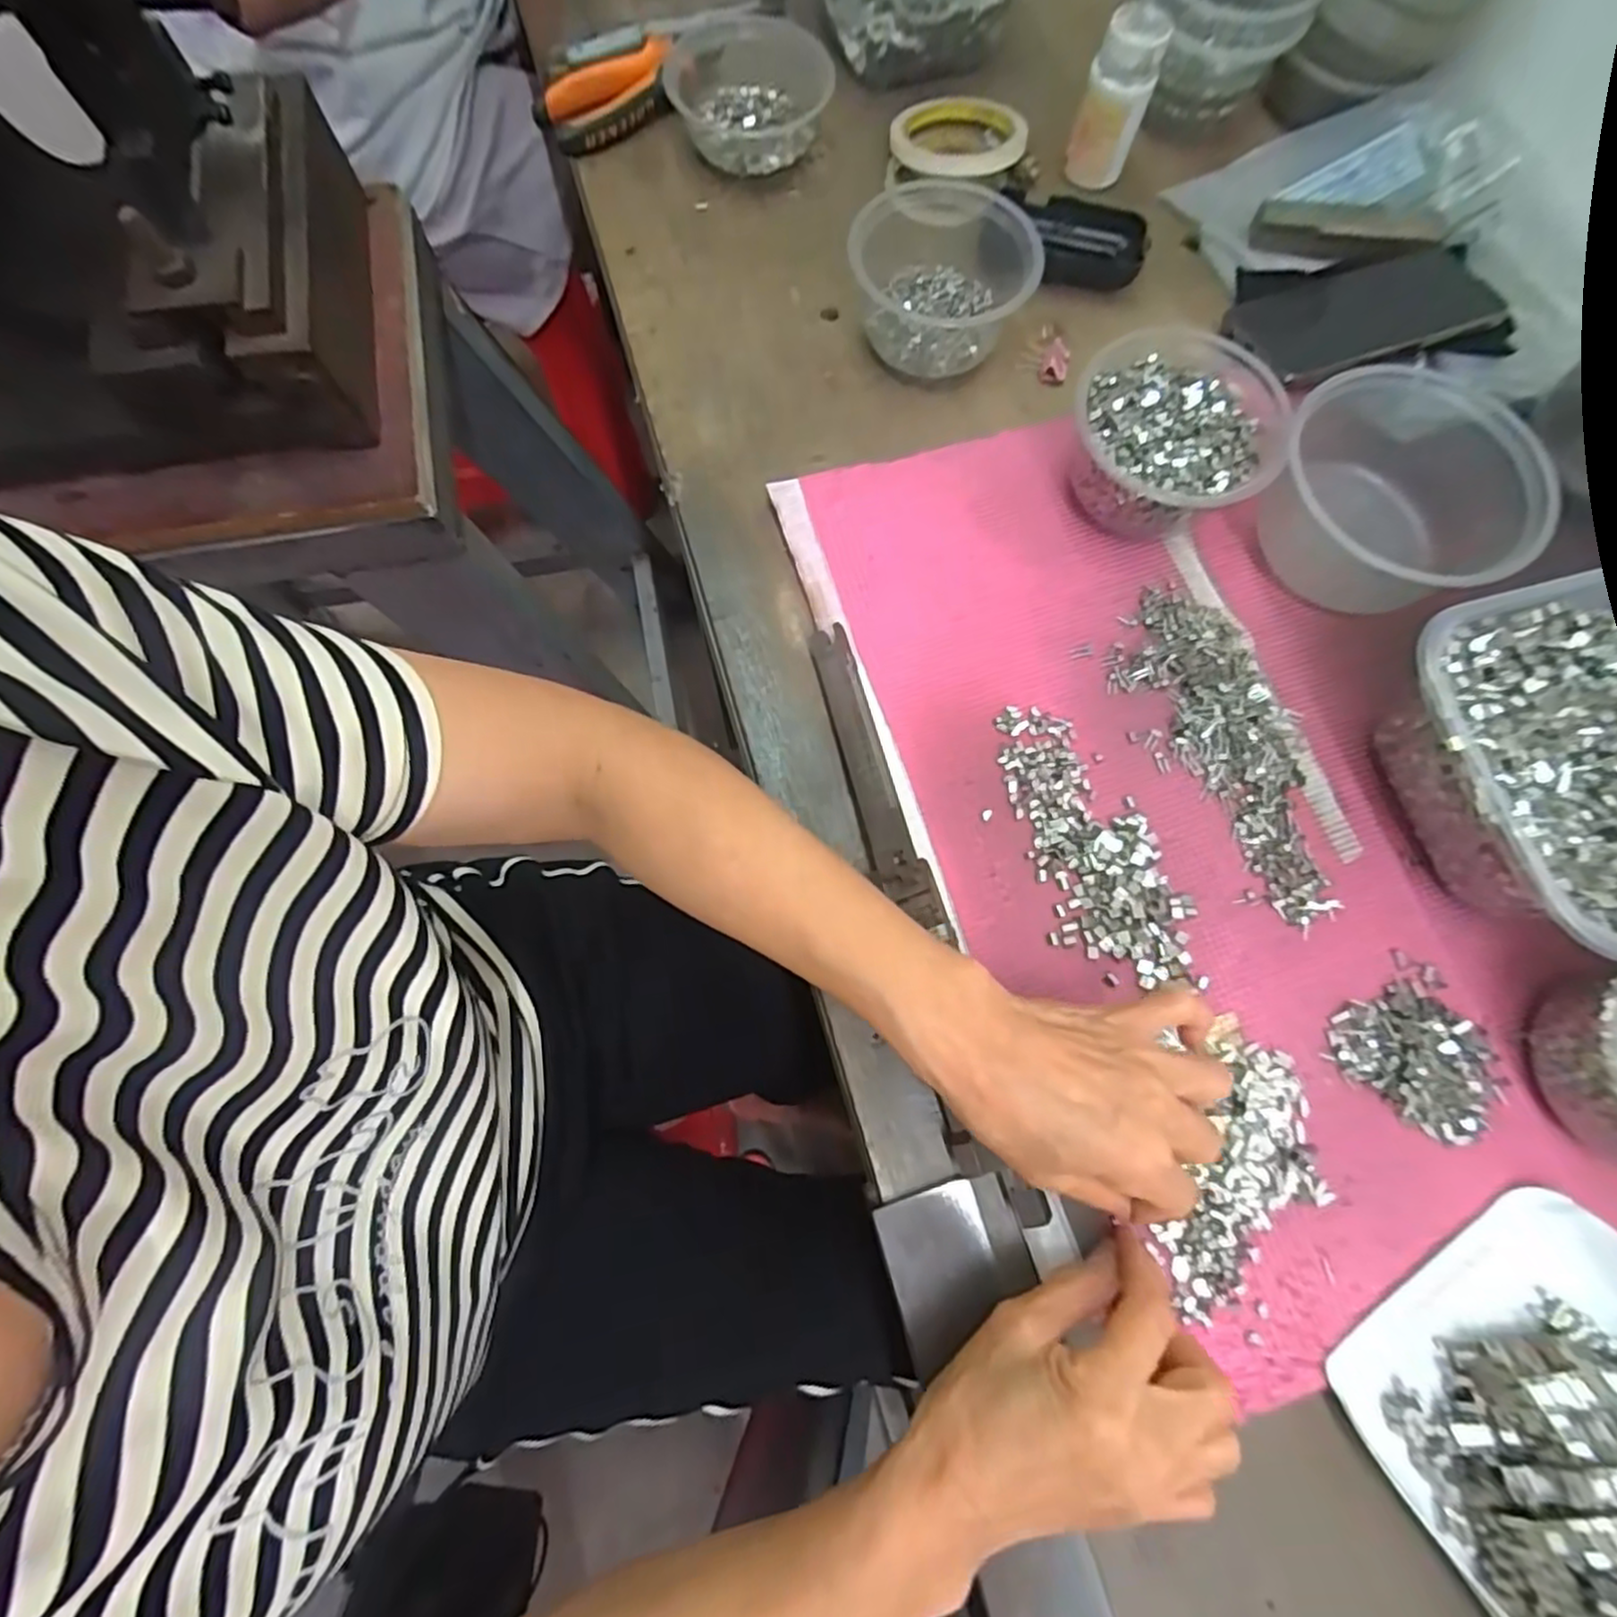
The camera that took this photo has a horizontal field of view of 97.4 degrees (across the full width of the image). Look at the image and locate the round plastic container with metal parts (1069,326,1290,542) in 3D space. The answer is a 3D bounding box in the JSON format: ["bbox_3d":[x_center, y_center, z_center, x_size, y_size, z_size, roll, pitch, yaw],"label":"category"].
[{"bbox_3d":[0.209,-0.216,0.419,0.109,0.060,0.116,0,74,-2],"label":"round plastic container with metal parts"}]

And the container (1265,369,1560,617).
[{"bbox_3d":[0.342,-0.184,0.407,0.145,0.060,0.135,0,74,-2],"label":"container"}]

